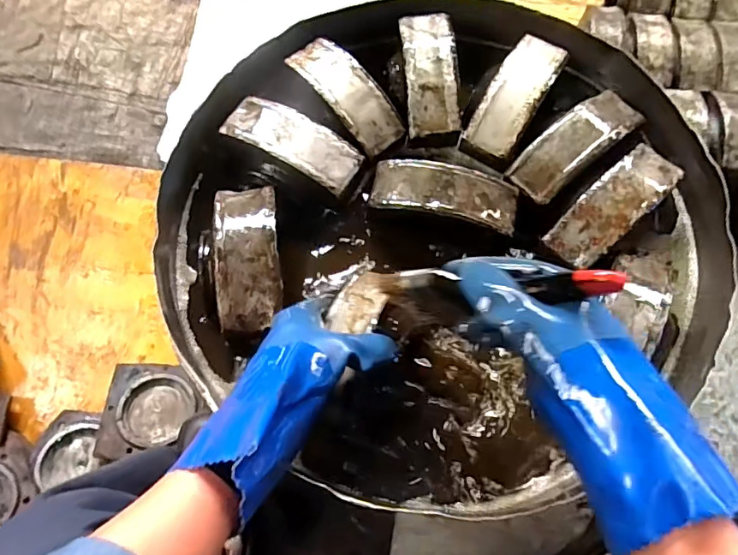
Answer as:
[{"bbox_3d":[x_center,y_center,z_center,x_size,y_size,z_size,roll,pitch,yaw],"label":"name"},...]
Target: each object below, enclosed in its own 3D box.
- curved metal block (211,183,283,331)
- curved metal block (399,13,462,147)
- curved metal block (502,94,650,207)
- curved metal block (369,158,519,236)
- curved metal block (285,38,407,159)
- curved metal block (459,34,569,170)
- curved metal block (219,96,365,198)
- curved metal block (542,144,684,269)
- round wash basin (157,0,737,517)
[{"bbox_3d":[-0.126,-0.026,0.523,0.066,0.030,0.157,-7,72,-2],"label":"curved metal block"},{"bbox_3d":[0.073,-0.245,0.607,0.064,0.036,0.163,-2,79,1],"label":"curved metal block"},{"bbox_3d":[0.235,-0.151,0.569,0.164,0.034,0.060,-38,76,-11],"label":"curved metal block"},{"bbox_3d":[0.083,-0.092,0.555,0.158,0.030,0.061,12,72,4],"label":"curved metal block"},{"bbox_3d":[-0.027,-0.217,0.604,0.062,0.040,0.165,-37,75,-11],"label":"curved metal block"},{"bbox_3d":[0.173,-0.215,0.596,0.064,0.038,0.164,28,83,14],"label":"curved metal block"},{"bbox_3d":[-0.087,-0.154,0.574,0.159,0.030,0.064,27,74,9],"label":"curved metal block"},{"bbox_3d":[0.263,-0.079,0.540,0.159,0.034,0.060,-39,76,-12],"label":"curved metal block"},{"bbox_3d":[0.075,-0.070,0.555,0.577,0.123,0.547,0,72,0],"label":"round wash basin"}]

